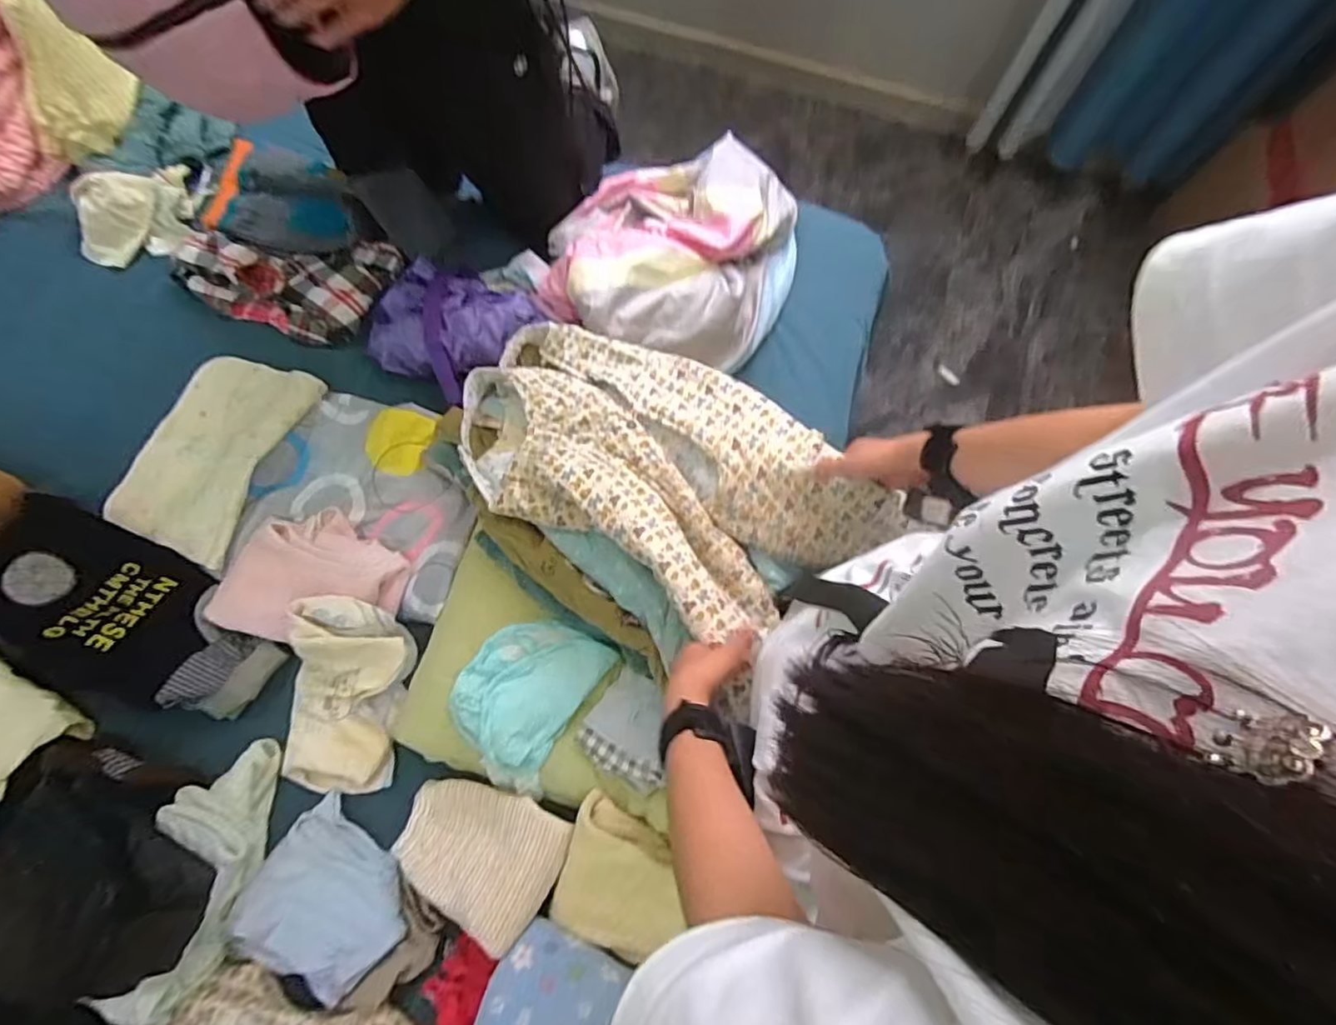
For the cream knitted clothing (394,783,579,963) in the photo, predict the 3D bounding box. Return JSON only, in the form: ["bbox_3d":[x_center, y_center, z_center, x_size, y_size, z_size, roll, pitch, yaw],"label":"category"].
[{"bbox_3d":[-0.219,0.386,0.717,0.183,0.037,0.141,27,74,7],"label":"cream knitted clothing"}]

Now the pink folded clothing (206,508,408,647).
[{"bbox_3d":[-0.448,0.079,0.783,0.207,0.051,0.173,16,73,3],"label":"pink folded clothing"}]

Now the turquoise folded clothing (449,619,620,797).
[{"bbox_3d":[-0.171,0.221,0.742,0.145,0.054,0.193,22,73,5],"label":"turquoise folded clothing"}]

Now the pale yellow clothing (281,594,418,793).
[{"bbox_3d":[-0.403,0.223,0.769,0.132,0.065,0.222,4,72,0],"label":"pale yellow clothing"}]

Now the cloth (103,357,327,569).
[{"bbox_3d":[-0.632,-0.091,0.874,0.190,0.048,0.289,18,70,11],"label":"cloth"}]

